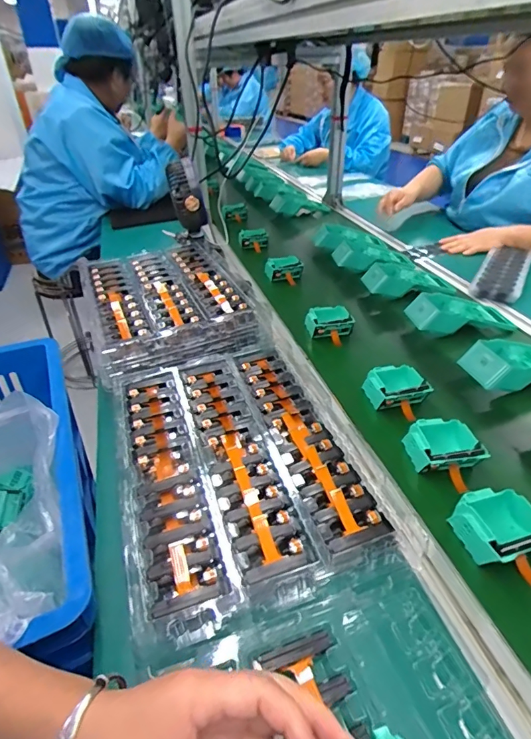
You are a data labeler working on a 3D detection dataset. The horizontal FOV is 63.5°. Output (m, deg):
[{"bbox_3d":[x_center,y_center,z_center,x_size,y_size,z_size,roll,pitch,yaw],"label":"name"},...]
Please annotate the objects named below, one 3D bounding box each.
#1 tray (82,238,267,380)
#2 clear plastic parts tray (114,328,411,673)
[{"bbox_3d":[-0.174,-0.131,0.759,0.276,0.046,0.350,-16,38,-18],"label":"tray"},{"bbox_3d":[-0.050,0.087,0.519,0.253,0.041,0.406,-12,37,-13],"label":"clear plastic parts tray"}]

